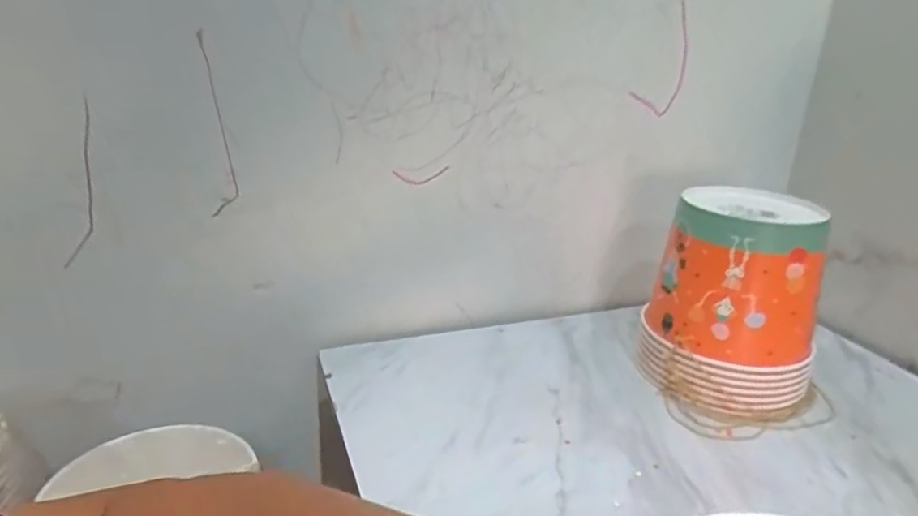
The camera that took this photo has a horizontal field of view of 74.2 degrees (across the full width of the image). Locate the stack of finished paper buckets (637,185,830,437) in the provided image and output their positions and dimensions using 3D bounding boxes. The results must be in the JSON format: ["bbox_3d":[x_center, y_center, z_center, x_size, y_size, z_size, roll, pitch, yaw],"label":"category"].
[{"bbox_3d":[0.267,0.043,0.586,0.143,0.181,0.146,-4,23,-18],"label":"stack of finished paper buckets"}]

